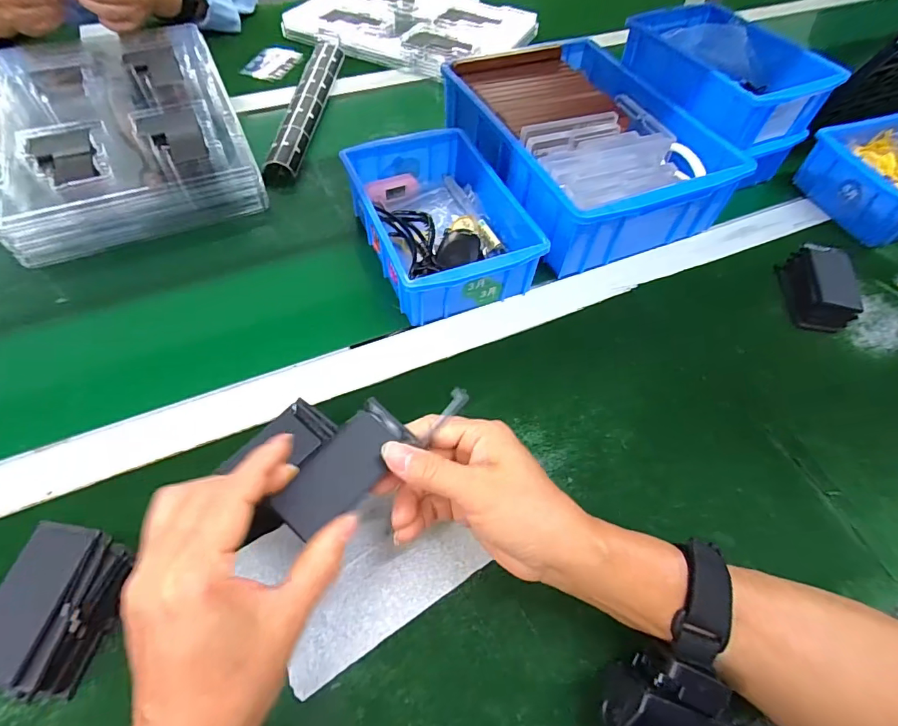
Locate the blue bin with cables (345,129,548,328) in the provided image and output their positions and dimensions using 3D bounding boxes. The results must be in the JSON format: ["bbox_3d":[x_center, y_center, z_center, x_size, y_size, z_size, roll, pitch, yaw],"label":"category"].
[{"bbox_3d":[-0.011,-0.141,0.460,0.127,0.057,0.197,-18,59,-15],"label":"blue bin with cables"}]

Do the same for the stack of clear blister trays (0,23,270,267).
[{"bbox_3d":[-0.381,-0.297,0.565,0.242,0.057,0.412,-18,59,-15],"label":"stack of clear blister trays"}]

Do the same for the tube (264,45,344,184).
[{"bbox_3d":[-0.184,-0.337,0.627,0.042,0.039,0.289,6,56,0],"label":"tube"}]

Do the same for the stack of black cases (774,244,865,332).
[{"bbox_3d":[0.357,-0.074,0.458,0.045,0.040,0.087,12,56,4],"label":"stack of black cases"}]

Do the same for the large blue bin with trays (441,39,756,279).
[{"bbox_3d":[0.140,-0.242,0.519,0.208,0.081,0.286,-21,60,-17],"label":"large blue bin with trays"}]

